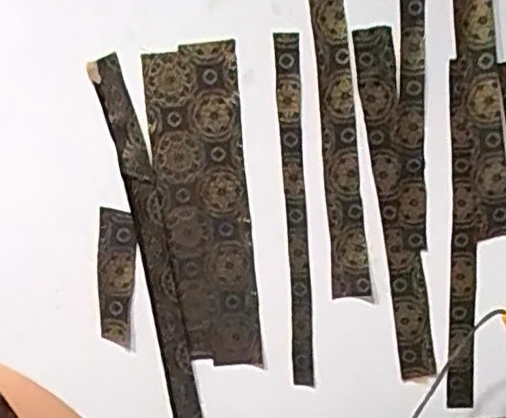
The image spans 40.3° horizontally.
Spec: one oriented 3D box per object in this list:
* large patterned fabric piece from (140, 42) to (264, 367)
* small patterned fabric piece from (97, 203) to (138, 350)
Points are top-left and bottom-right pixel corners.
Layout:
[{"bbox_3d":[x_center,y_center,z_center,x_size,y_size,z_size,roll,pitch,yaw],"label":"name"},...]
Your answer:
[{"bbox_3d":[-0.065,0.002,0.879,0.115,0.403,0.008,-5,7,-1],"label":"large patterned fabric piece"},{"bbox_3d":[-0.176,0.090,0.887,0.050,0.176,0.007,5,8,10],"label":"small patterned fabric piece"}]

